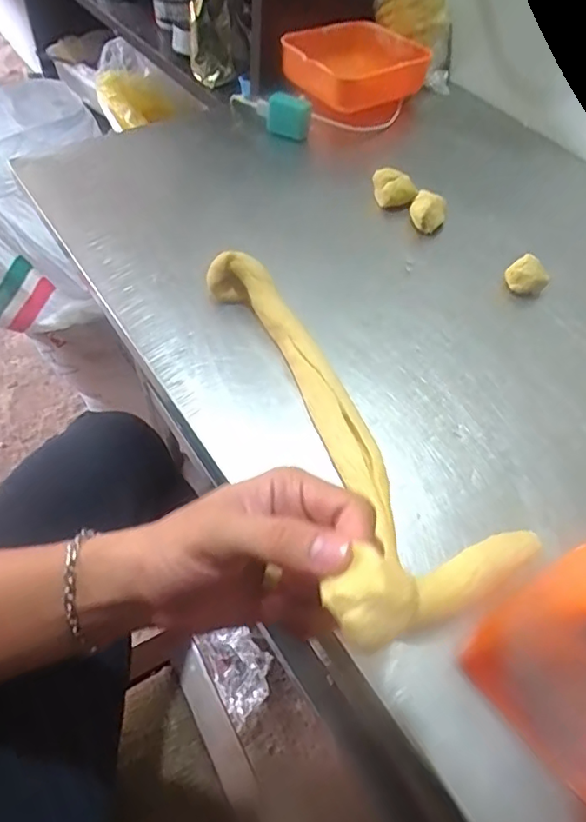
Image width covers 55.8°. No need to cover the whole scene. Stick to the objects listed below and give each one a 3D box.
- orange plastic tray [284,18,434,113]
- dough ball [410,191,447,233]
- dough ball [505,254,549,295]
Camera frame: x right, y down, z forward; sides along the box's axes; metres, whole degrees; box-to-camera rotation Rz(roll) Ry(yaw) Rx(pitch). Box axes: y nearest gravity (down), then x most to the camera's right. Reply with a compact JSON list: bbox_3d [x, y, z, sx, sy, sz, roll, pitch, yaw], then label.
[{"bbox_3d":[0.079,-0.432,0.704,0.168,0.060,0.129,-25,60,-22],"label":"orange plastic tray"},{"bbox_3d":[0.137,-0.200,0.561,0.035,0.030,0.043,17,54,7],"label":"dough ball"},{"bbox_3d":[0.215,-0.123,0.512,0.030,0.032,0.026,-16,57,-16],"label":"dough ball"}]

